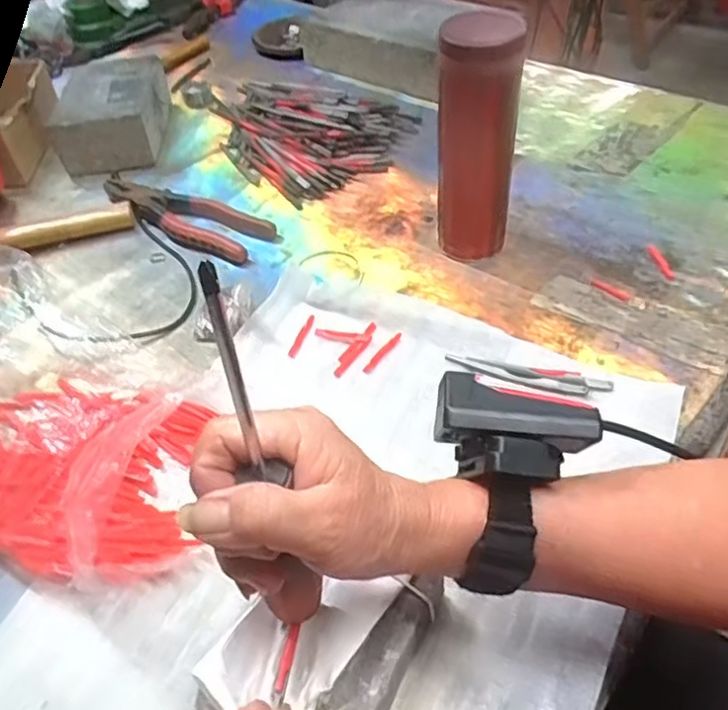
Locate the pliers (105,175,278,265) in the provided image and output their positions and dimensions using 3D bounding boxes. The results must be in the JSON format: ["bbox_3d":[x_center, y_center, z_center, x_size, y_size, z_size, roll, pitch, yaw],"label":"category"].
[{"bbox_3d":[-0.180,-0.132,0.638,0.198,0.016,0.057,21,52,23],"label":"pliers"}]

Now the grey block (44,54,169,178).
[{"bbox_3d":[-0.280,-0.274,0.751,0.103,0.063,0.158,-4,46,1],"label":"grey block"}]

